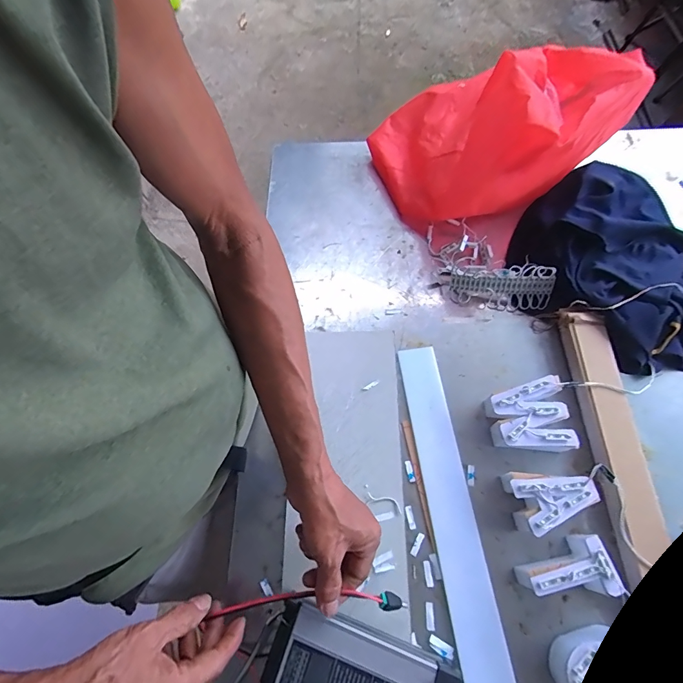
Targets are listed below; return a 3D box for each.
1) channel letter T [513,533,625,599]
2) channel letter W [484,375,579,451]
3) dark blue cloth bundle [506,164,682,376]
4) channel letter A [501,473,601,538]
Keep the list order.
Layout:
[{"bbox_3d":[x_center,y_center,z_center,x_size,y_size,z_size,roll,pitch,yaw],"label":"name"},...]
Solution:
[{"bbox_3d":[0.231,0.237,0.413,0.087,0.054,0.054,-8,65,-2],"label":"channel letter T"},{"bbox_3d":[0.225,0.096,0.477,0.083,0.055,0.080,-10,65,-2],"label":"channel letter W"},{"bbox_3d":[0.409,-0.096,0.540,0.262,0.079,0.343,-42,71,-16],"label":"dark blue cloth bundle"},{"bbox_3d":[0.233,0.172,0.443,0.083,0.053,0.063,-16,66,-5],"label":"channel letter A"}]

